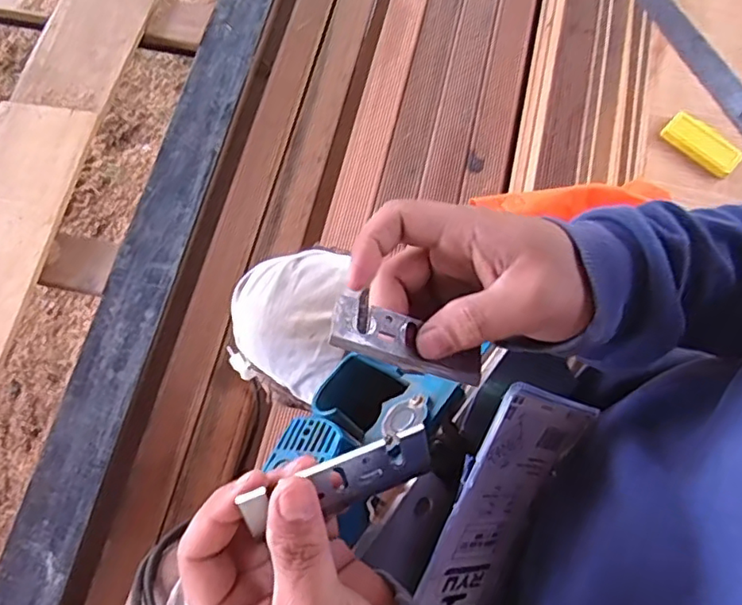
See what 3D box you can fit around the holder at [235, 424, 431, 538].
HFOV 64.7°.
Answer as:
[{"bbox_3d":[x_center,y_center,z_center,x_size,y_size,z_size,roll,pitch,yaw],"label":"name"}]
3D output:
[{"bbox_3d":[-0.012,0.073,0.244,0.077,0.028,0.007,-15,29,-13],"label":"holder"}]

